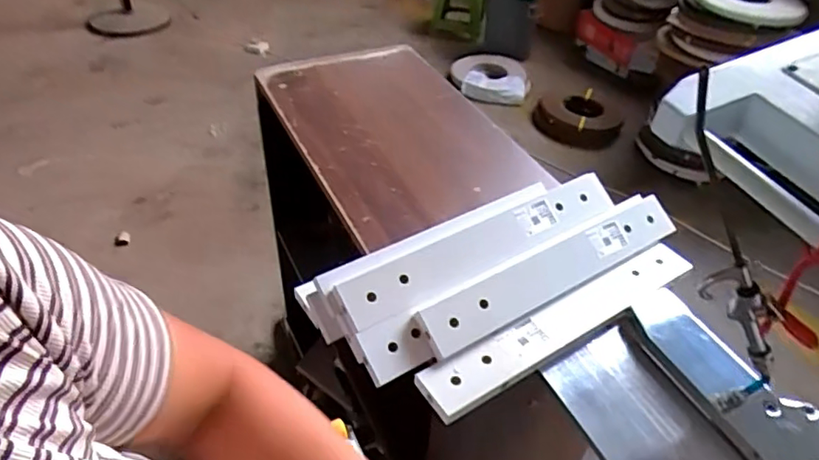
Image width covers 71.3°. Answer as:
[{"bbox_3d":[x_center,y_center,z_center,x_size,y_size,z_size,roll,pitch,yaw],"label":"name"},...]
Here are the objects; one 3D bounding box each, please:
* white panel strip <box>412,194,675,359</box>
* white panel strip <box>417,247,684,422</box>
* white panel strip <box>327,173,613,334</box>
[{"bbox_3d":[0.187,0.050,0.725,0.397,0.014,0.063,-23,76,-24],"label":"white panel strip"},{"bbox_3d":[0.192,0.113,0.693,0.399,0.013,0.064,-21,65,-24],"label":"white panel strip"},{"bbox_3d":[0.099,0.021,0.728,0.416,0.022,0.065,-22,70,-24],"label":"white panel strip"}]

